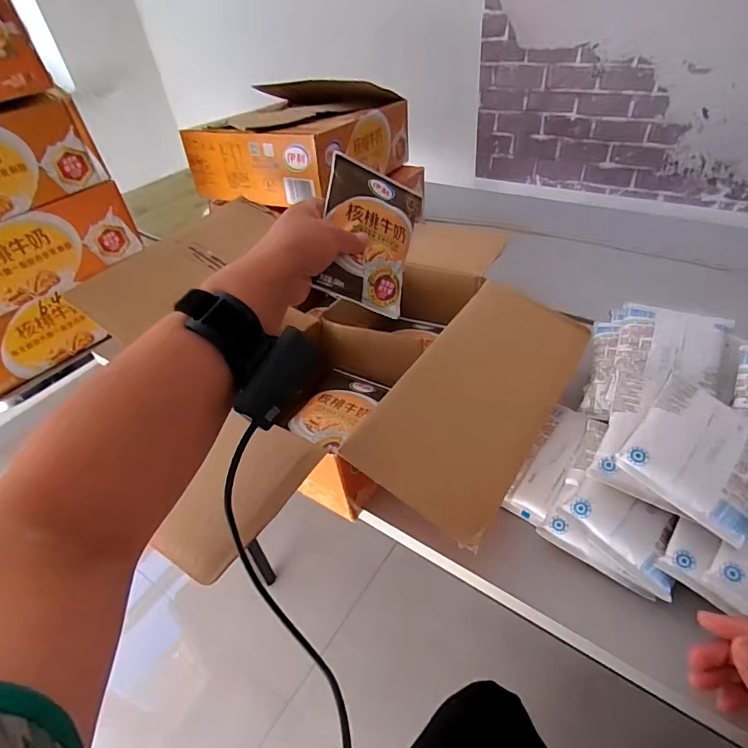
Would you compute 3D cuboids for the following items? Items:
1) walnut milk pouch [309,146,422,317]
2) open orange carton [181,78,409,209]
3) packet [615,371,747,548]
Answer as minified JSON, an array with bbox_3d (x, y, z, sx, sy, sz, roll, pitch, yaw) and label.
[{"bbox_3d":[-0.003,-0.132,0.444,0.097,0.016,0.131,17,79,-26],"label":"walnut milk pouch"},{"bbox_3d":[-0.121,-0.410,0.829,0.259,0.117,0.316,18,48,26],"label":"open orange carton"},{"bbox_3d":[0.266,0.058,0.380,0.090,0.027,0.125,29,53,34],"label":"packet"}]

